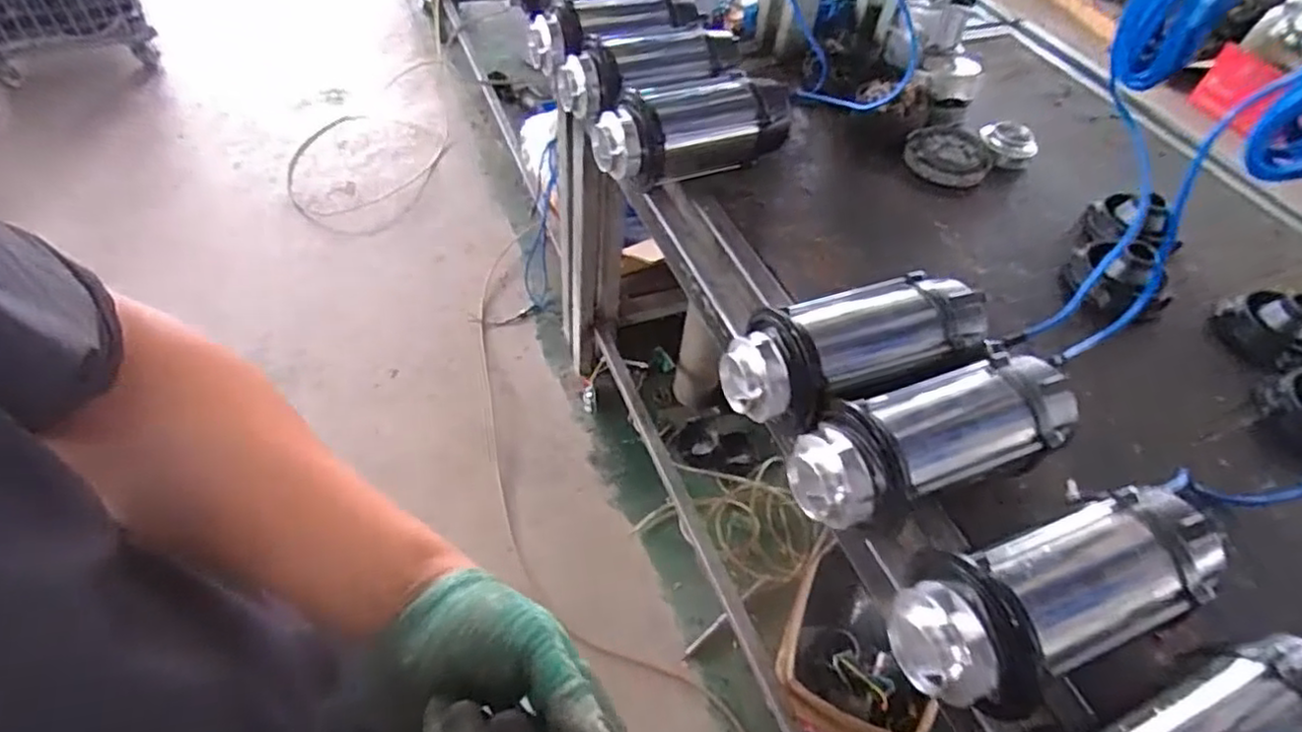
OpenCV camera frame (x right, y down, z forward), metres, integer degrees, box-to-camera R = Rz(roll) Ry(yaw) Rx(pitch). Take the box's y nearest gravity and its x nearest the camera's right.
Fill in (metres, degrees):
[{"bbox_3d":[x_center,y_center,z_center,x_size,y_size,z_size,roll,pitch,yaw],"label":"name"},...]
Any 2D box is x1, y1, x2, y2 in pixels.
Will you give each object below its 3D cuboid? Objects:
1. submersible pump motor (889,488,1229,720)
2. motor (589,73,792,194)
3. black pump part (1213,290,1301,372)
[{"bbox_3d":[0.366,0.203,0.598,0.312,0.101,0.127,-14,54,-17],"label":"submersible pump motor"},{"bbox_3d":[0.063,-0.357,1.027,0.311,0.126,0.114,-20,56,-21],"label":"motor"},{"bbox_3d":[0.853,-0.052,0.909,0.097,0.064,0.132,-22,57,-22],"label":"black pump part"}]

